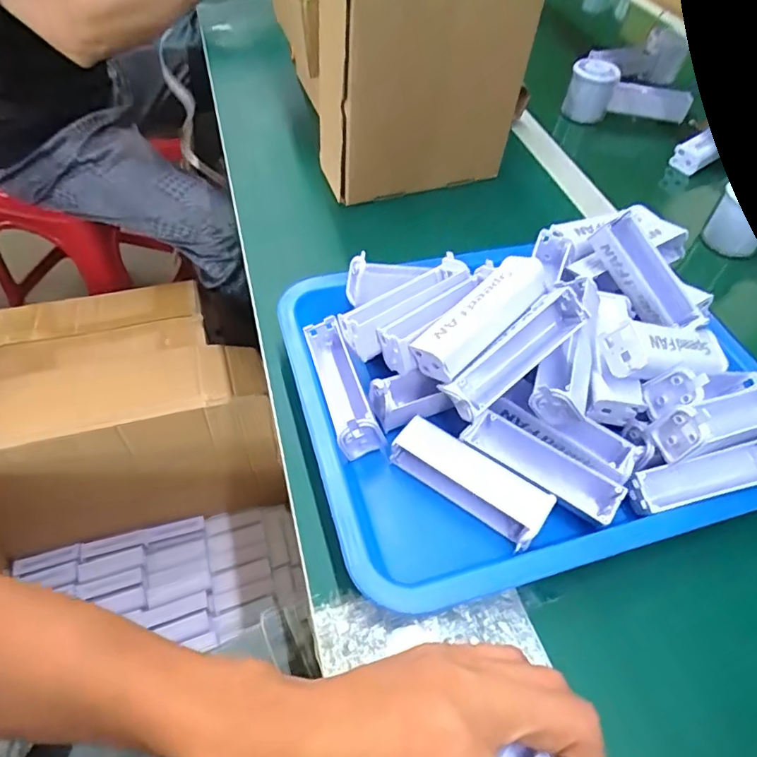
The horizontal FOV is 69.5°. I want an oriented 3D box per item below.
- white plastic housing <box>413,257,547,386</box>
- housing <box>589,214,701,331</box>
[{"bbox_3d":[0.069,-0.042,0.359,0.104,0.020,0.036,-42,64,-12],"label":"white plastic housing"},{"bbox_3d":[0.194,-0.074,0.402,0.031,0.024,0.091,-30,82,-25],"label":"housing"}]

